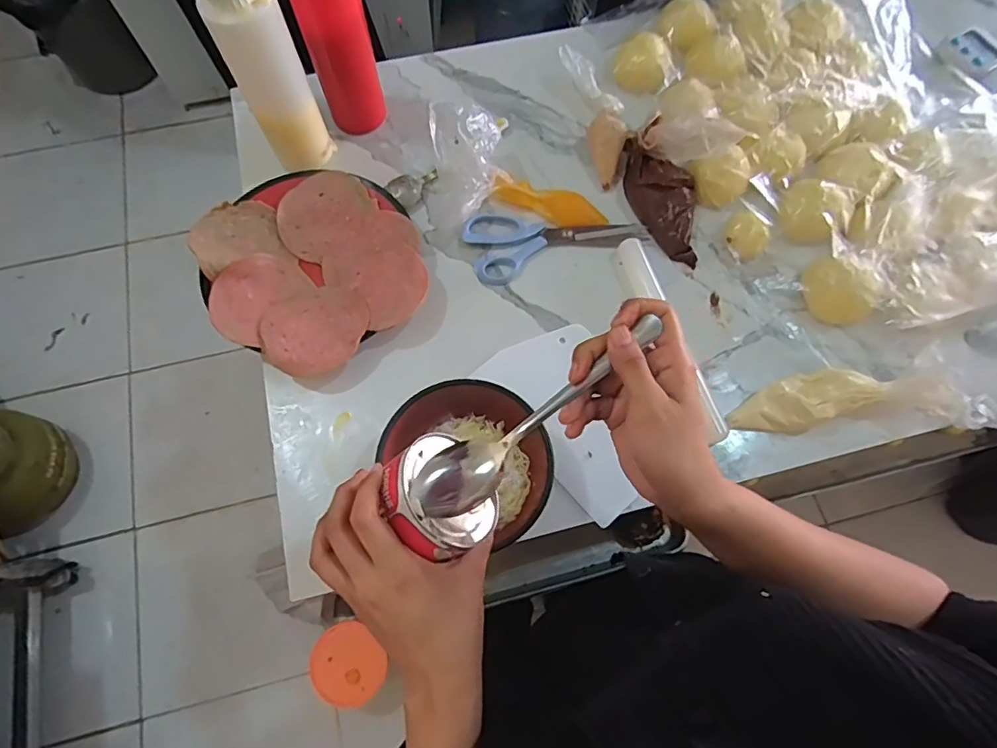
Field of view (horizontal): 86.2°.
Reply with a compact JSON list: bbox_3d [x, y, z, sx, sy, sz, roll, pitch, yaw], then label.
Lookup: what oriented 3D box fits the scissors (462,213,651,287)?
[{"bbox_3d":[0.063,-0.156,0.585,0.191,0.010,0.084,-15,72,-7],"label":"scissors"}]

